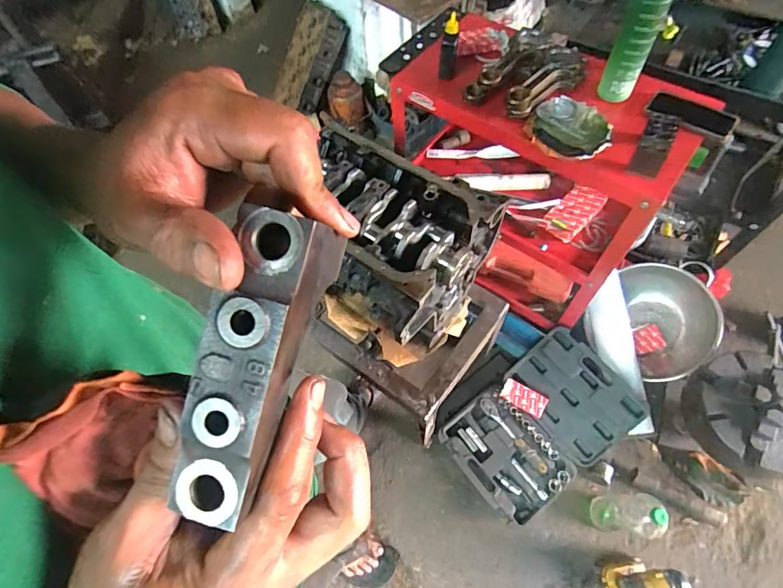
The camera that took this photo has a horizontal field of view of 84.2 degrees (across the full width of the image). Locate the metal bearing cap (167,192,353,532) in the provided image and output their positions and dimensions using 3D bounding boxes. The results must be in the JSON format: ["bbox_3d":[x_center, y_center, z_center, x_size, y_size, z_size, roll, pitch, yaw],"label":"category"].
[{"bbox_3d":[-0.049,0.026,0.155,0.032,0.025,0.108,19,92,12],"label":"metal bearing cap"}]

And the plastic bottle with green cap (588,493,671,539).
[{"bbox_3d":[0.558,0.527,1.042,0.075,0.282,0.097,2,61,5],"label":"plastic bottle with green cap"}]

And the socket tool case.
[{"bbox_3d":[0.416,0.366,1.227,0.491,0.123,0.333,-36,67,-14],"label":"socket tool case"}]

